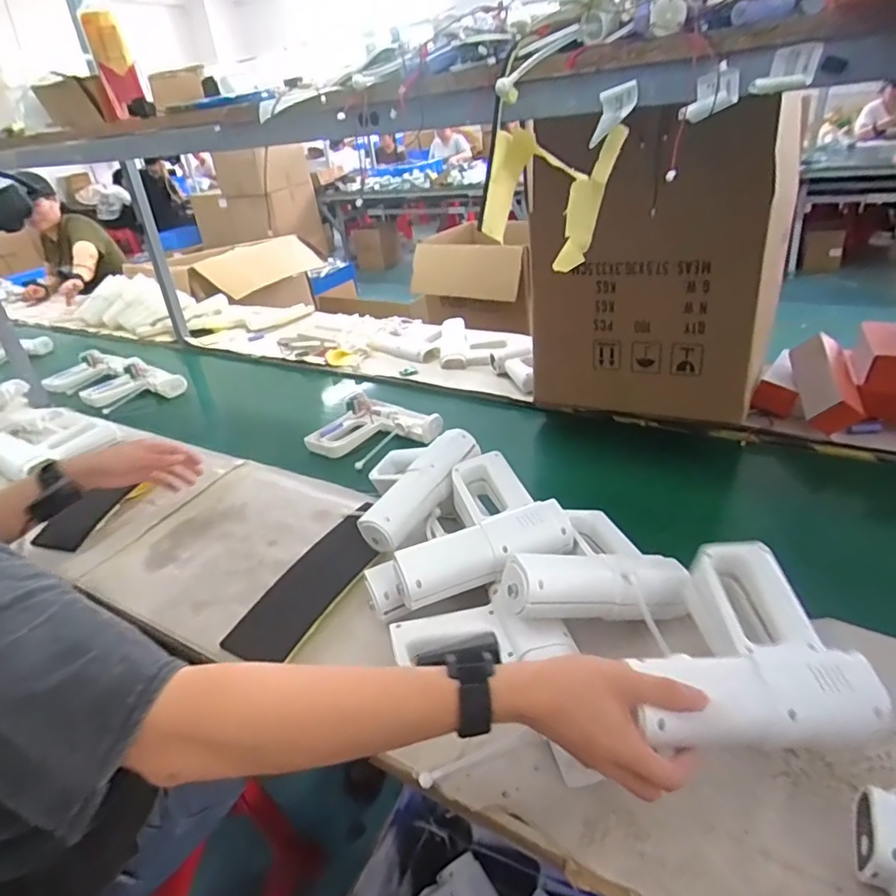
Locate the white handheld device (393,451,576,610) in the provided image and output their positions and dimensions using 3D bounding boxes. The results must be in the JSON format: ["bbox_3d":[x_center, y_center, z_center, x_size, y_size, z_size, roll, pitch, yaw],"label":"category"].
[{"bbox_3d":[0.014,0.100,0.692,0.225,0.062,0.181,-17,32,-17],"label":"white handheld device"}]

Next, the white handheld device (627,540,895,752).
[{"bbox_3d":[0.254,0.168,0.493,0.187,0.049,0.184,-4,31,5],"label":"white handheld device"}]

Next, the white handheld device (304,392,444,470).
[{"bbox_3d":[-0.142,-0.024,1.061,0.223,0.056,0.170,17,38,34],"label":"white handheld device"}]

